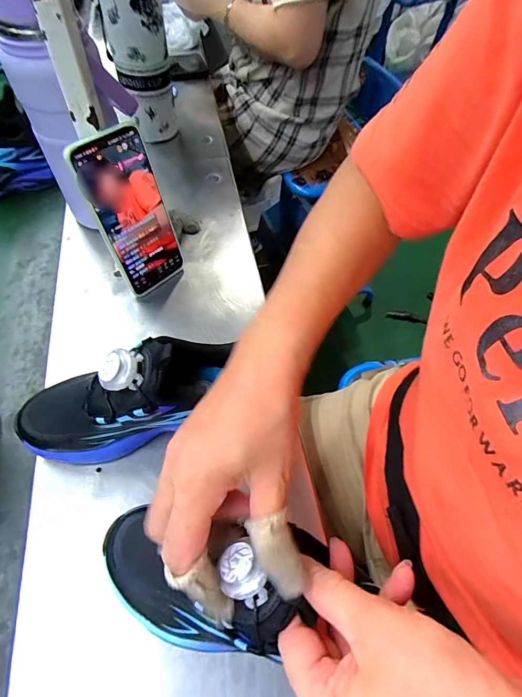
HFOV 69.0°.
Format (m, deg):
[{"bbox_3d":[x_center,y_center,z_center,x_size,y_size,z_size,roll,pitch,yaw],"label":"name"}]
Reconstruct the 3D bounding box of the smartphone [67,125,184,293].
[{"bbox_3d":[-0.130,-0.135,0.393,0.007,0.160,0.075,29,59,32],"label":"smartphone"}]

